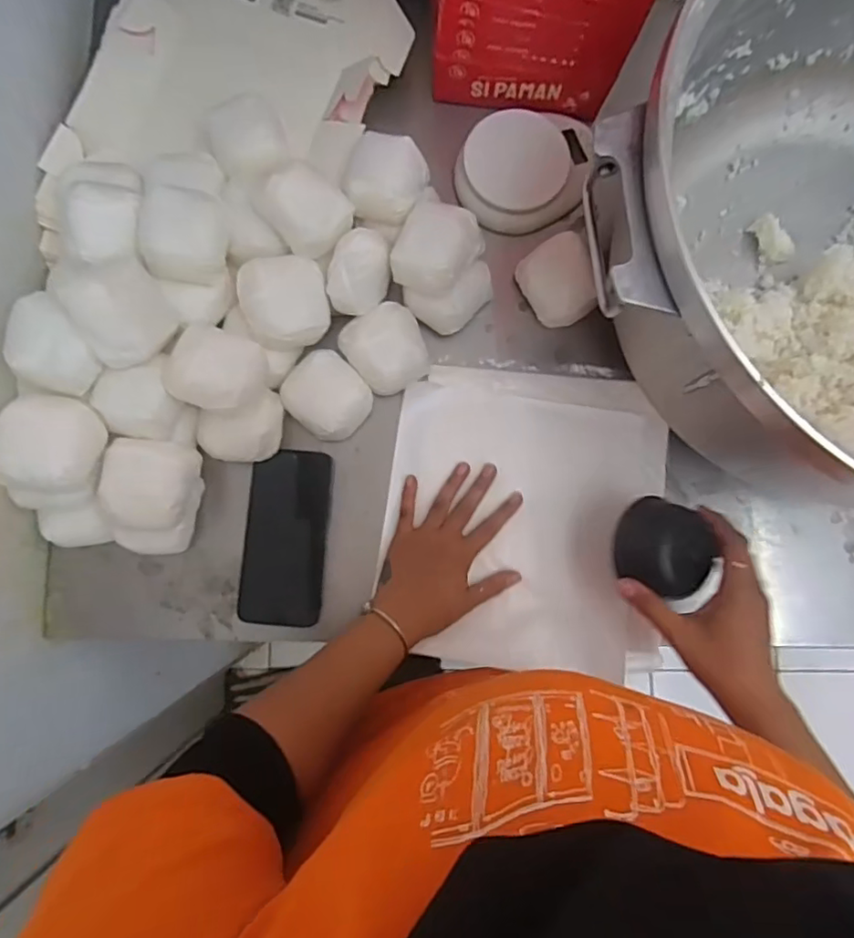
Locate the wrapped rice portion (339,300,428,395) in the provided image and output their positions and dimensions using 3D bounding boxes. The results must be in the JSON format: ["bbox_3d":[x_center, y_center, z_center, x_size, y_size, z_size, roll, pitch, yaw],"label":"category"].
[{"bbox_3d":[-0.038,-0.120,0.564,0.080,0.038,0.079,-33,84,-7],"label":"wrapped rice portion"}]

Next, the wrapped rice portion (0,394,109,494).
[{"bbox_3d":[-0.319,-0.023,0.479,0.066,0.046,0.085,14,81,0],"label":"wrapped rice portion"}]

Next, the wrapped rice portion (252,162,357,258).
[{"bbox_3d":[-0.110,-0.243,0.519,0.075,0.043,0.068,-42,85,-8],"label":"wrapped rice portion"}]

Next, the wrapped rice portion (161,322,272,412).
[{"bbox_3d":[-0.193,-0.089,0.524,0.078,0.048,0.073,0,81,-2],"label":"wrapped rice portion"}]

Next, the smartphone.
[{"bbox_3d":[-0.141,0.067,0.561,0.079,0.011,0.169,4,81,-2],"label":"smartphone"}]

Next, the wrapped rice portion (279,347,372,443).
[{"bbox_3d":[-0.098,-0.071,0.554,0.073,0.044,0.079,-42,85,-8],"label":"wrapped rice portion"}]

